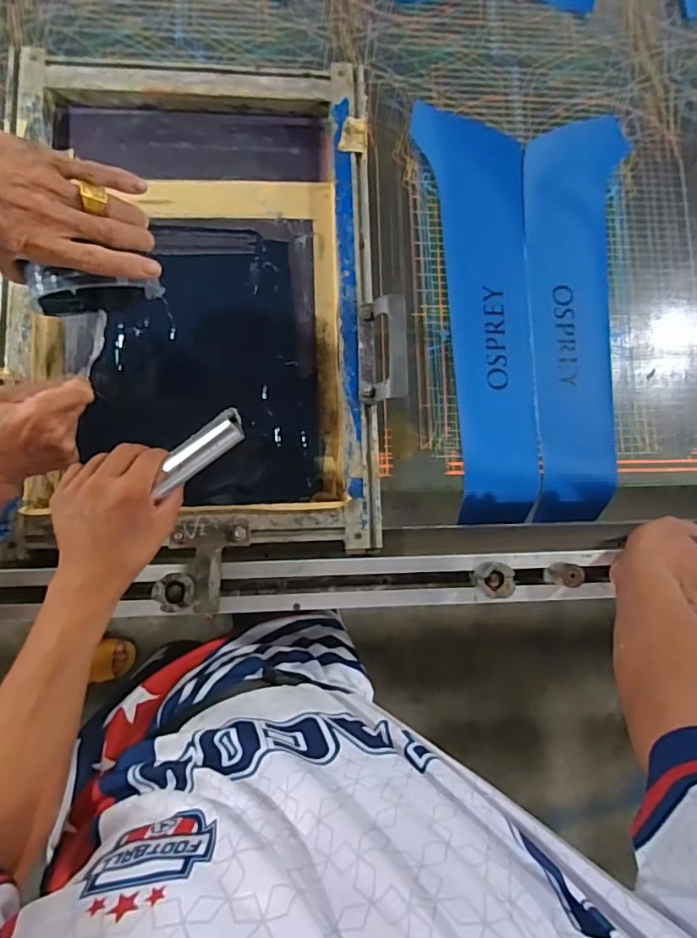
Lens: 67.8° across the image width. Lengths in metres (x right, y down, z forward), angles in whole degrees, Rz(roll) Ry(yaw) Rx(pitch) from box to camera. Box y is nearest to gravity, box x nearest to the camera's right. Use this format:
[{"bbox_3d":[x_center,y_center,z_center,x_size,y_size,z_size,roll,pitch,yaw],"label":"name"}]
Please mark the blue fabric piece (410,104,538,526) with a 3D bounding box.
[{"bbox_3d":[0.165,-0.190,0.605,0.113,0.007,0.497,-6,85,-1],"label":"blue fabric piece"}]

